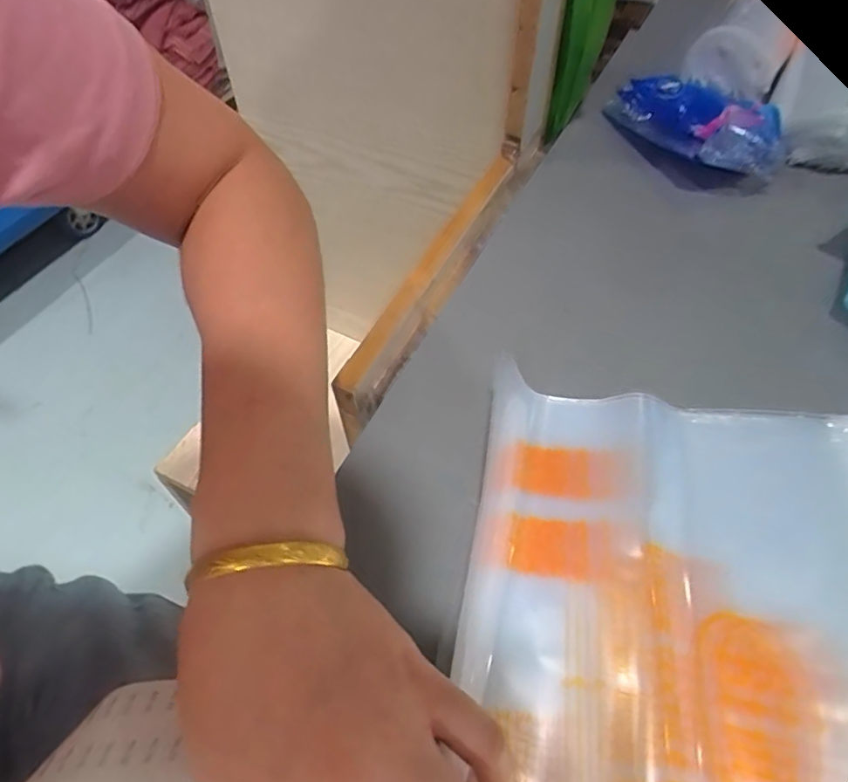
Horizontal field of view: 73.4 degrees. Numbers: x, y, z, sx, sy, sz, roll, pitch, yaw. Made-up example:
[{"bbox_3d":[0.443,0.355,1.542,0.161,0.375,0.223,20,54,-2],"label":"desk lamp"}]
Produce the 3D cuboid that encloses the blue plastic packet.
[{"bbox_3d":[0.213,-0.214,0.453,0.066,0.046,0.154,-21,53,-10],"label":"blue plastic packet"}]

